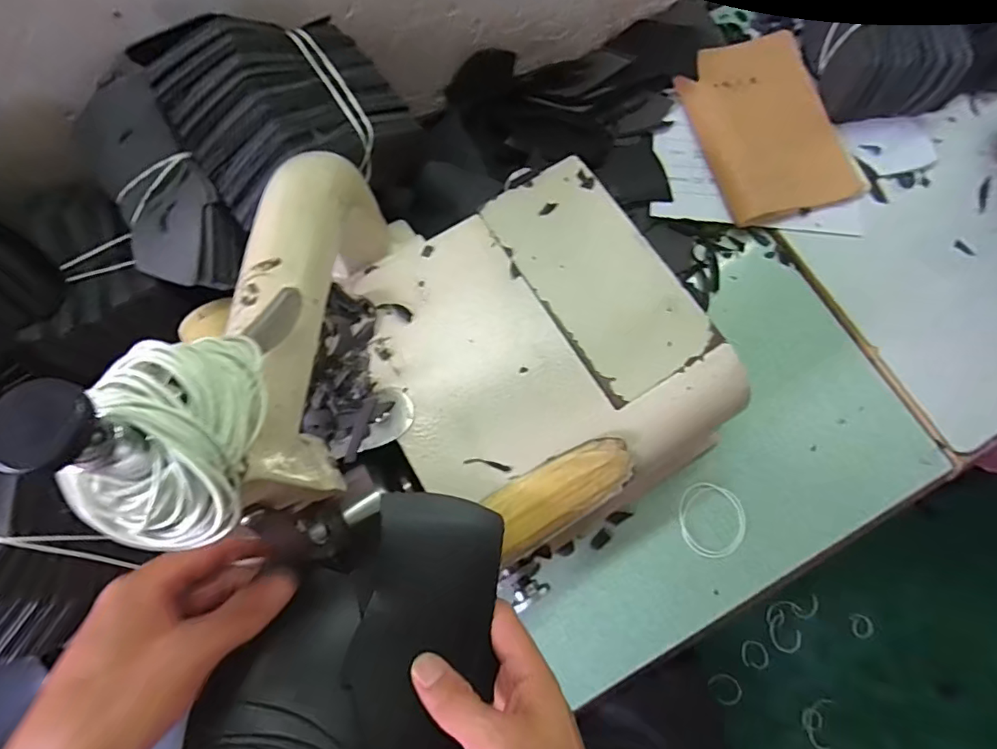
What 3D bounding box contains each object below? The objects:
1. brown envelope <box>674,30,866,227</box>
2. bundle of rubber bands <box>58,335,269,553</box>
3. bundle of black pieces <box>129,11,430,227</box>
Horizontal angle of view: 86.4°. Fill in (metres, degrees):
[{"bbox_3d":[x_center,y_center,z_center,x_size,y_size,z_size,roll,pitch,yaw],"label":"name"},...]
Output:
[{"bbox_3d":[0.277,-0.260,0.558,0.136,0.030,0.203,-17,76,-4],"label":"brown envelope"},{"bbox_3d":[-0.103,0.018,0.169,0.048,0.035,0.074,22,77,6],"label":"bundle of rubber bands"},{"bbox_3d":[-0.140,-0.181,0.350,0.143,0.061,0.118,-33,77,-8],"label":"bundle of black pieces"}]

